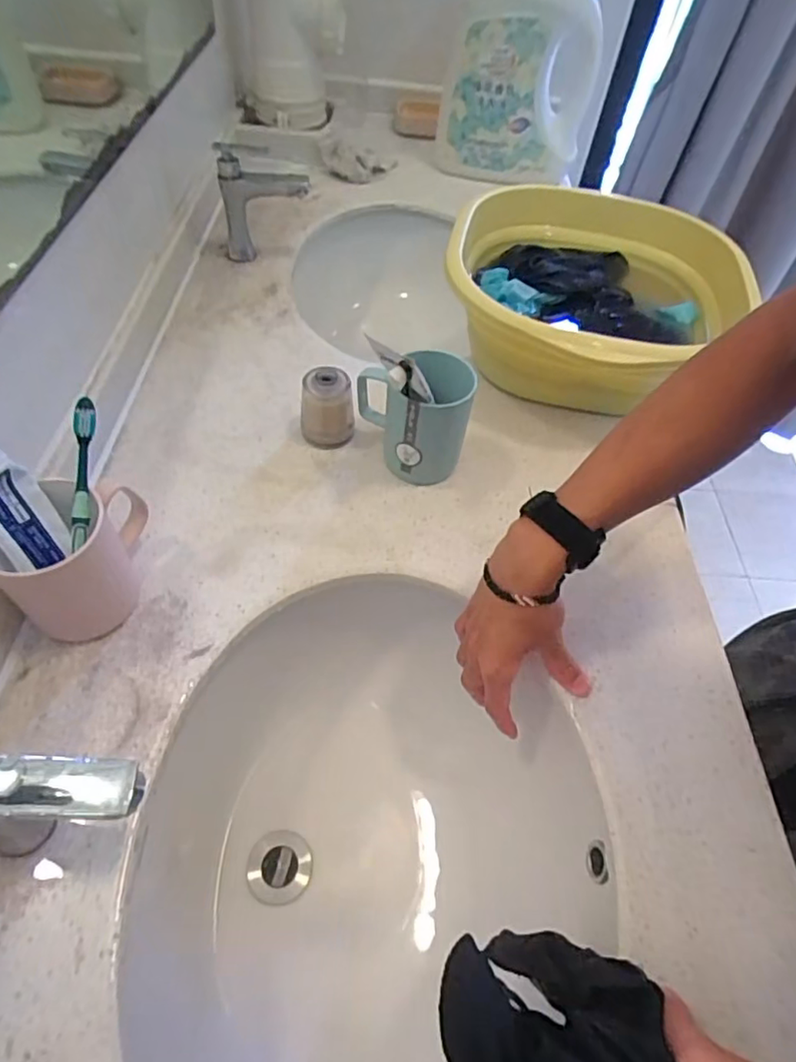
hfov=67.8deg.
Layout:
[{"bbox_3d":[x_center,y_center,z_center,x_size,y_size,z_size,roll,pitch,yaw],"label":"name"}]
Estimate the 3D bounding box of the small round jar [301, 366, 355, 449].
[{"bbox_3d":[-0.072,-0.123,0.601,0.055,0.072,0.049,-6,54,-10],"label":"small round jar"}]

